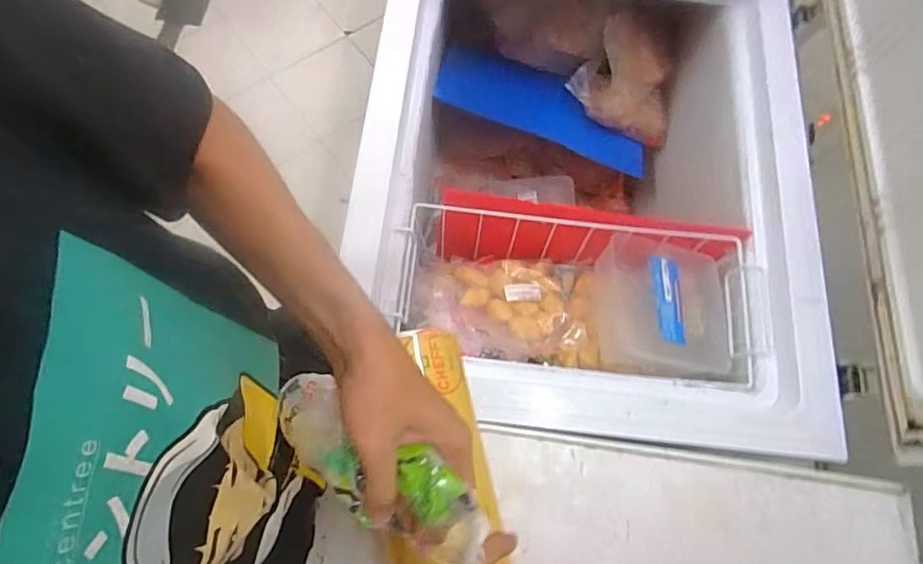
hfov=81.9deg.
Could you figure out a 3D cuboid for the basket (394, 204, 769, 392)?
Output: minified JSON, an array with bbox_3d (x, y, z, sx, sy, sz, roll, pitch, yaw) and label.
[{"bbox_3d":[0.169,0.022,0.846,0.516,0.171,0.260,8,71,-1],"label":"basket"}]

